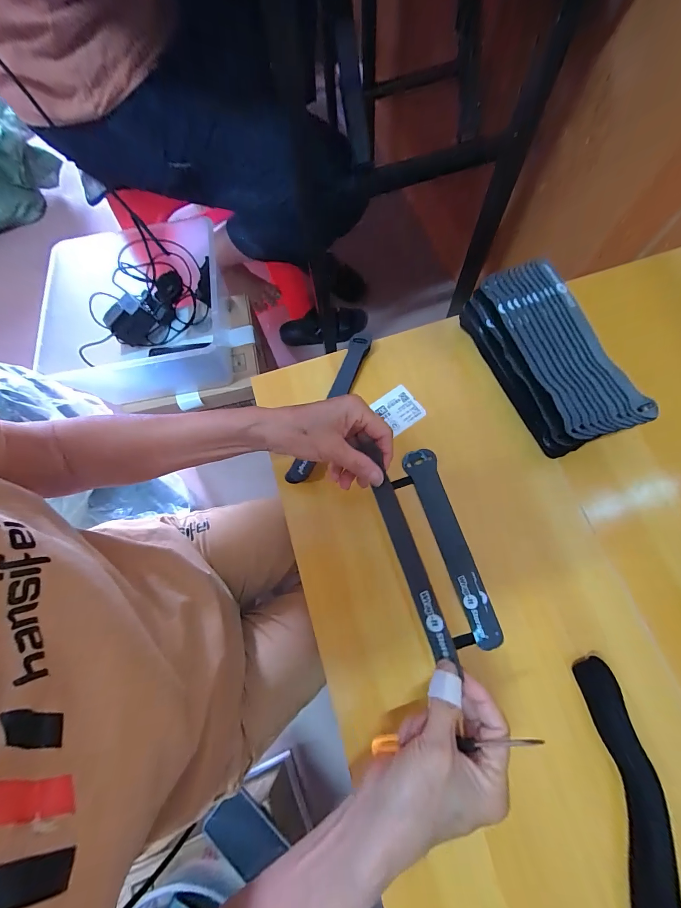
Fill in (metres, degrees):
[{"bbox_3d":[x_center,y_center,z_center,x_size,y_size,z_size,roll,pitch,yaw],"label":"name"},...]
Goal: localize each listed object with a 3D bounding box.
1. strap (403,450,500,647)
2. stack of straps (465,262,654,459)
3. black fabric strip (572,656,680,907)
[{"bbox_3d":[0.114,0.090,0.353,0.032,0.010,0.198,-19,71,-1],"label":"strap"},{"bbox_3d":[0.218,-0.100,0.370,0.092,0.073,0.199,-19,71,-1],"label":"stack of straps"},{"bbox_3d":[0.231,0.275,0.269,0.037,0.025,0.192,-1,72,5],"label":"black fabric strip"}]

